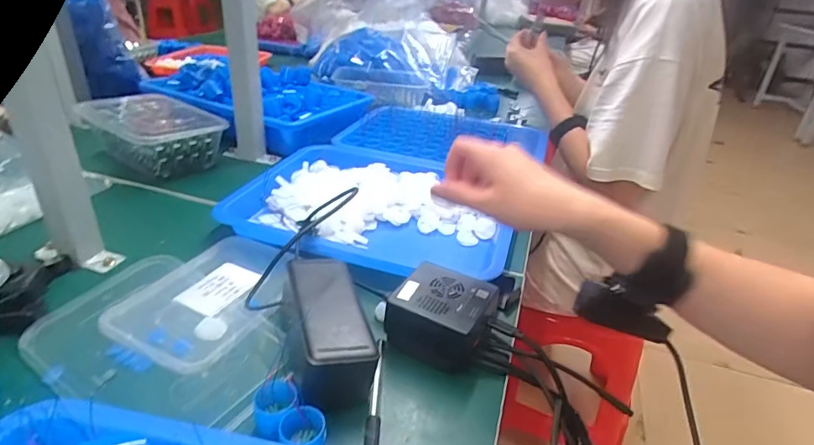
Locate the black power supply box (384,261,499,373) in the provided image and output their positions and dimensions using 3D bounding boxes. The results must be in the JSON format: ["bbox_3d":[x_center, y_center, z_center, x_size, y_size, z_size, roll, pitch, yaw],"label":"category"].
[{"bbox_3d":[0.030,0.081,0.415,0.078,0.052,0.075,18,32,21],"label":"black power supply box"}]

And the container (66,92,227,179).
[{"bbox_3d":[-0.379,-0.131,0.707,0.198,0.068,0.139,23,35,28],"label":"container"}]

